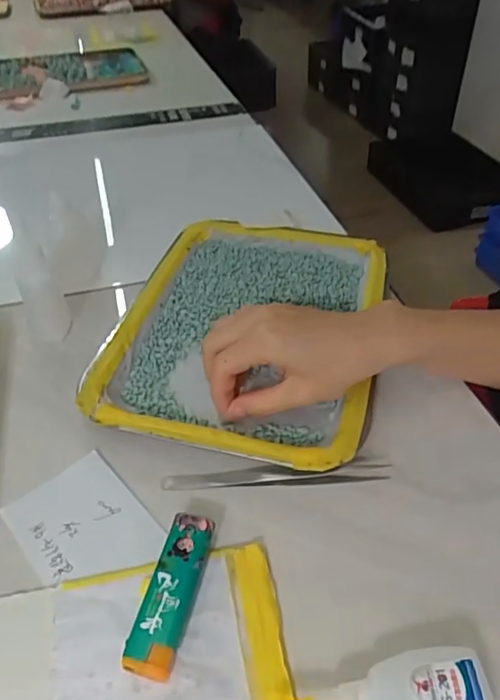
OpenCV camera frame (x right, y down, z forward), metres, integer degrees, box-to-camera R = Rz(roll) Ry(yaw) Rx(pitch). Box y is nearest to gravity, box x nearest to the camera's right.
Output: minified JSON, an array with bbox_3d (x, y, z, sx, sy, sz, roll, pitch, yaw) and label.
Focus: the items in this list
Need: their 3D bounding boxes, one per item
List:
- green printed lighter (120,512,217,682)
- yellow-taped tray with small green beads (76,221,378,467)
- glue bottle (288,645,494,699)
[{"bbox_3d":[-0.039,0.121,0.279,0.023,0.014,0.078,8,42,11],"label":"green printed lighter"},{"bbox_3d":[0.001,-0.028,0.436,0.189,0.026,0.260,9,44,12],"label":"yellow-taped tray with small green beads"},{"bbox_3d":[0.054,0.150,0.242,0.093,0.020,0.032,-2,41,0],"label":"glue bottle"}]

